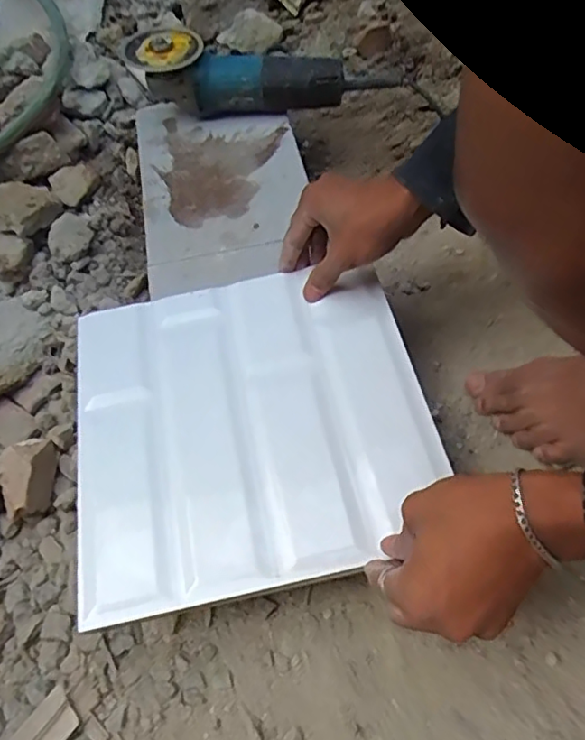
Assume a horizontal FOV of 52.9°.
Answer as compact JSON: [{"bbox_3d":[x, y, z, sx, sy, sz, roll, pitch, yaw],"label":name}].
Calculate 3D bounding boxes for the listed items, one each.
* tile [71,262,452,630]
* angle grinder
[{"bbox_3d":[-0.041,0.036,0.513,0.295,0.013,0.293,-12,59,-3],"label":"tile"},{"bbox_3d":[-0.041,-0.371,0.751,0.332,0.097,0.086,1,59,5],"label":"angle grinder"}]

